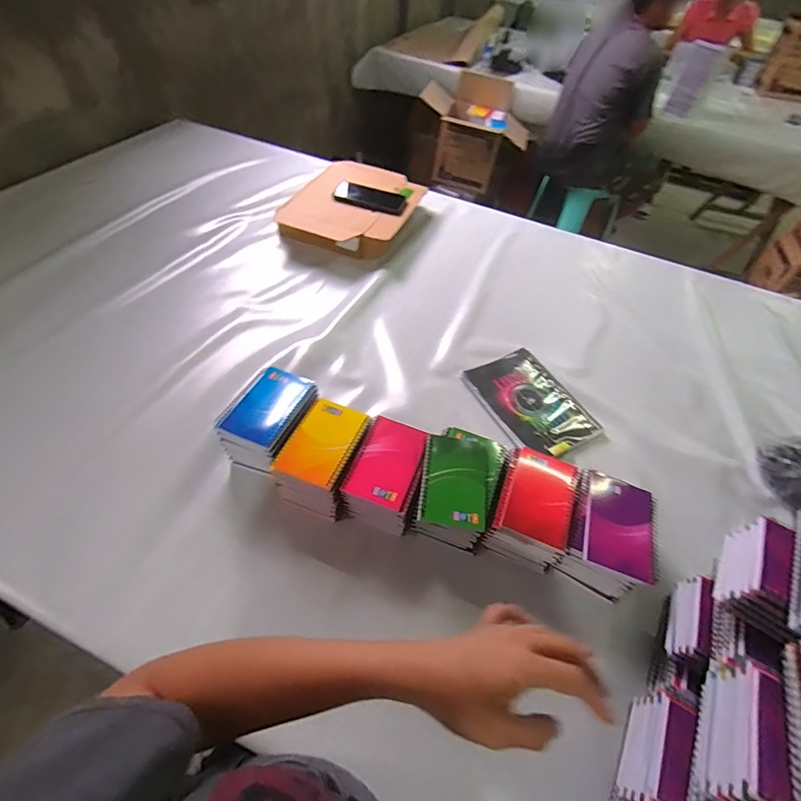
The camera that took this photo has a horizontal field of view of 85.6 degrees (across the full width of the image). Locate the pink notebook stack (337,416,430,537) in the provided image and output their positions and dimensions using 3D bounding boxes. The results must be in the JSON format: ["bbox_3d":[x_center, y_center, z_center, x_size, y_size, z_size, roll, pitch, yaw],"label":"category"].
[{"bbox_3d":[-0.020,0.107,0.617,0.100,0.075,0.149,16,52,7],"label":"pink notebook stack"}]

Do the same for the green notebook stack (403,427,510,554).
[{"bbox_3d":[0.079,0.123,0.604,0.108,0.084,0.149,15,52,6],"label":"green notebook stack"}]

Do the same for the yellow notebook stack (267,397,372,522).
[{"bbox_3d":[-0.108,0.080,0.624,0.097,0.075,0.140,22,53,11],"label":"yellow notebook stack"}]

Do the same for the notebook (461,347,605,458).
[{"bbox_3d":[0.235,0.001,0.781,0.157,0.015,0.224,-21,57,-20],"label":"notebook"}]

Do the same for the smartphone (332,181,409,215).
[{"bbox_3d":[-0.072,-0.505,1.077,0.174,0.016,0.081,19,64,2],"label":"smartphone"}]

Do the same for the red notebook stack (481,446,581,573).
[{"bbox_3d":[0.183,0.148,0.601,0.094,0.080,0.147,21,52,11],"label":"red notebook stack"}]

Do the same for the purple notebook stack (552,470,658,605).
[{"bbox_3d":[0.276,0.184,0.587,0.106,0.092,0.148,24,54,13],"label":"purple notebook stack"}]

